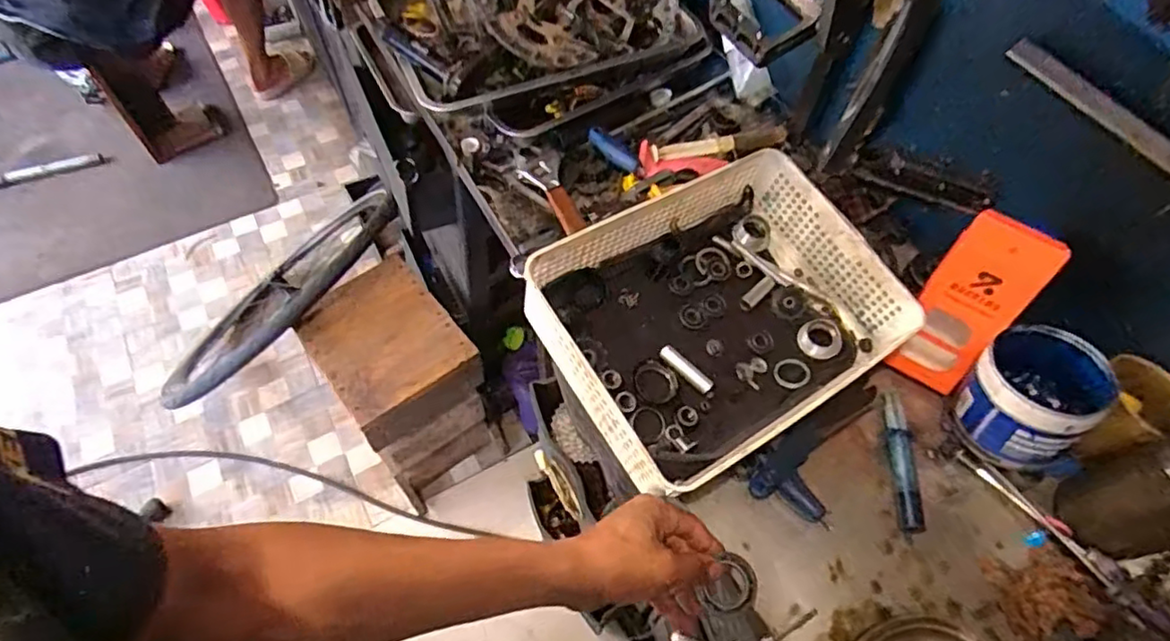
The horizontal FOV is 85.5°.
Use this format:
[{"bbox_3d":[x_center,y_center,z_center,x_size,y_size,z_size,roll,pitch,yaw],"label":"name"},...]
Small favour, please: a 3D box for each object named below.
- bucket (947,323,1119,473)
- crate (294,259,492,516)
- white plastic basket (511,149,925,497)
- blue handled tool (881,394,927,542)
[{"bbox_3d":[0.406,0.067,0.583,0.107,0.078,0.099,0,57,-1],"label":"bucket"},{"bbox_3d":[-0.390,0.134,1.368,0.246,0.389,0.309,-34,64,-21],"label":"crate"},{"bbox_3d":[0.136,-0.006,0.621,0.329,0.107,0.242,-29,62,-18],"label":"white plastic basket"},{"bbox_3d":[0.307,0.137,0.607,0.029,0.024,0.141,6,57,3],"label":"blue handled tool"}]

